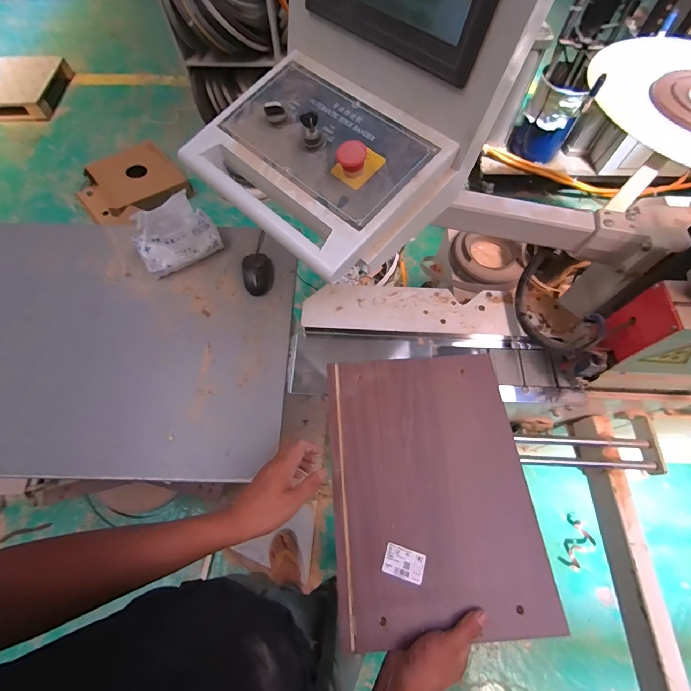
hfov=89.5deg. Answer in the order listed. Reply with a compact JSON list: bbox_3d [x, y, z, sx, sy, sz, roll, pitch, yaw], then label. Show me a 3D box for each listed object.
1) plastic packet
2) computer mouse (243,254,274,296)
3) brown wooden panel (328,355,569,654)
[{"bbox_3d":[-0.383,-0.246,0.776,0.177,0.133,0.078,-32,69,-14],"label":"plastic packet"},{"bbox_3d":[-0.201,-0.167,0.795,0.069,0.031,0.108,-7,63,-3],"label":"computer mouse"},{"bbox_3d":[0.141,0.221,0.588,0.318,0.015,0.429,-5,63,-2],"label":"brown wooden panel"}]

